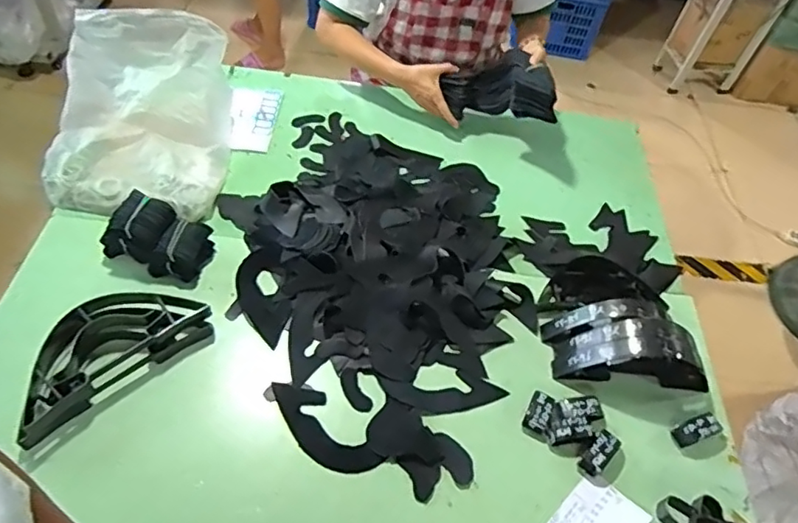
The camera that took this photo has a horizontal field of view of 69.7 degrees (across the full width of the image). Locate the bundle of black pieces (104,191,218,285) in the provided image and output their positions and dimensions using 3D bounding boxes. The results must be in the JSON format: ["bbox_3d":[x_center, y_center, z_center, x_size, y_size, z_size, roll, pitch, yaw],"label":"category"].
[{"bbox_3d":[-0.406,-0.039,0.981,0.150,0.112,0.115,22,63,9],"label":"bundle of black pieces"}]

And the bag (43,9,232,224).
[{"bbox_3d":[-0.497,-0.275,1.106,0.299,0.189,0.397,-2,62,-4],"label":"bag"}]

